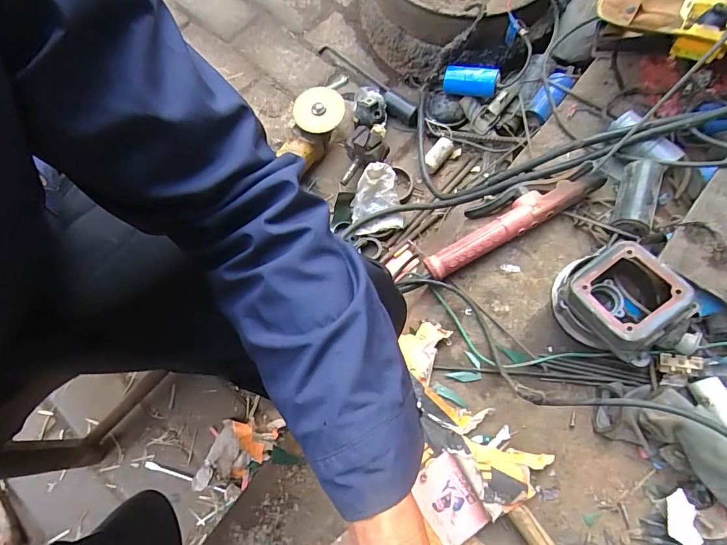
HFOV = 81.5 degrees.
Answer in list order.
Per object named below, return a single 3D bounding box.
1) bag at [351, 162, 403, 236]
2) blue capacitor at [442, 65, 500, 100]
[{"bbox_3d":[0.021,-0.142,0.797,0.094,0.051,0.122,-9,73,-2],"label":"bag"},{"bbox_3d":[0.209,-0.378,0.824,0.101,0.056,0.043,11,73,4],"label":"blue capacitor"}]

